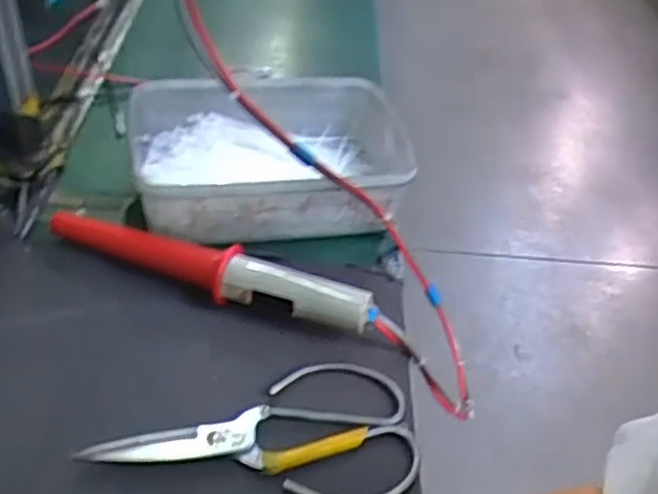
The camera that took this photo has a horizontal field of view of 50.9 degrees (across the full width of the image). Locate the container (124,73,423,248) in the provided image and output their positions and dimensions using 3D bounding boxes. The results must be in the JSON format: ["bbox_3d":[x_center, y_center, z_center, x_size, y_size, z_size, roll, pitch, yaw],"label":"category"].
[{"bbox_3d":[-0.053,-0.076,0.589,0.216,0.069,0.167,-4,44,-12],"label":"container"}]

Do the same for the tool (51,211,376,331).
[{"bbox_3d":[-0.090,0.017,0.506,0.250,0.037,0.033,19,44,13],"label":"tool"}]

